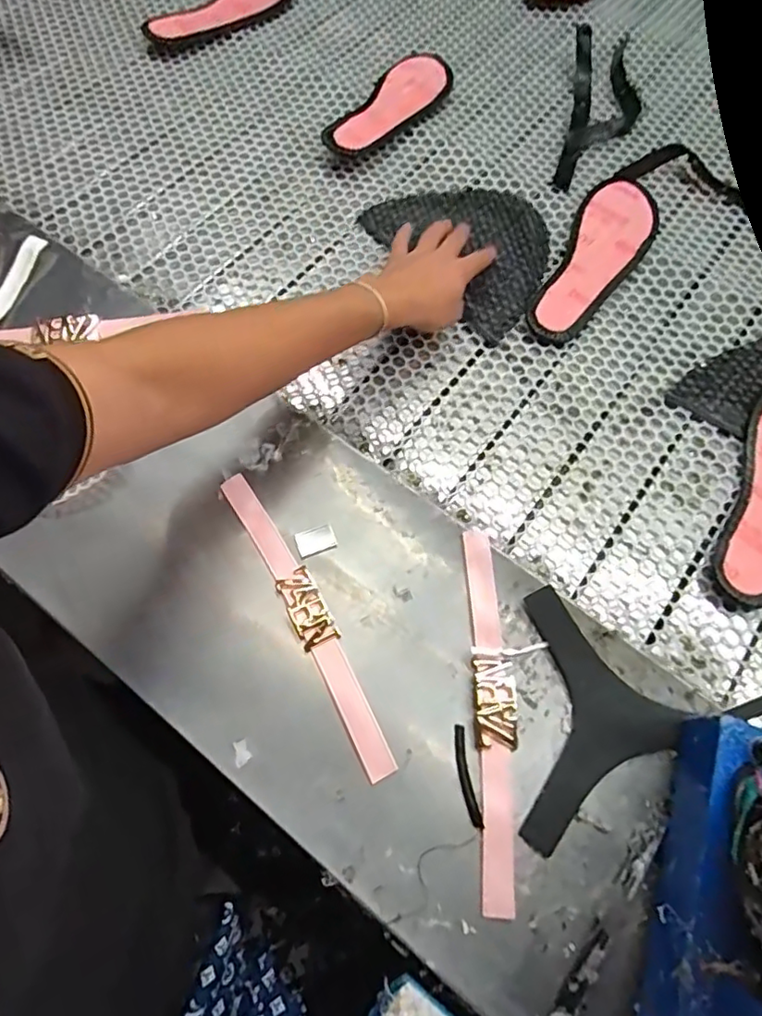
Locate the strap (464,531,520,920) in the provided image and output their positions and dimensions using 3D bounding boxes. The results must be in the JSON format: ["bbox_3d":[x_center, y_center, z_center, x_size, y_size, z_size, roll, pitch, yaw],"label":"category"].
[{"bbox_3d":[0.081,0.139,0.408,0.029,0.010,0.250,1,68,-2],"label":"strap"}]

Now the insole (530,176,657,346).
[{"bbox_3d":[0.222,-0.255,0.590,0.075,0.017,0.223,28,69,9],"label":"insole"}]

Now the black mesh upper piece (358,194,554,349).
[{"bbox_3d":[0.102,-0.281,0.604,0.159,0.016,0.207,-36,73,-15],"label":"black mesh upper piece"}]

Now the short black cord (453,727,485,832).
[{"bbox_3d":[0.058,0.183,0.392,0.011,0.004,0.065,-8,68,-6],"label":"short black cord"}]

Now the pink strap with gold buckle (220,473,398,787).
[{"bbox_3d":[-0.056,0.079,0.436,0.029,0.007,0.252,-27,71,-13],"label":"pink strap with gold buckle"}]

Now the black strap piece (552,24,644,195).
[{"bbox_3d":[0.261,-0.473,0.674,0.083,0.023,0.252,13,69,1],"label":"black strap piece"}]

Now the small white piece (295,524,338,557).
[{"bbox_3d":[-0.052,0.025,0.458,0.030,0.004,0.020,-19,70,-10],"label":"small white piece"}]

